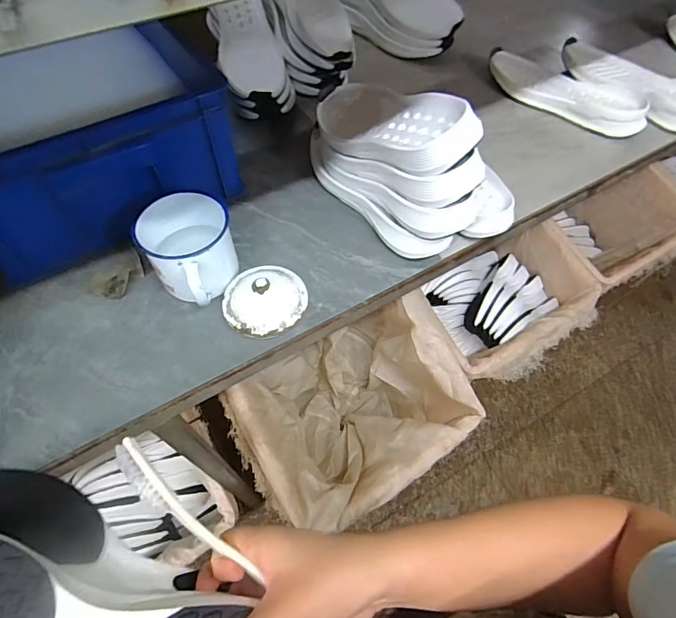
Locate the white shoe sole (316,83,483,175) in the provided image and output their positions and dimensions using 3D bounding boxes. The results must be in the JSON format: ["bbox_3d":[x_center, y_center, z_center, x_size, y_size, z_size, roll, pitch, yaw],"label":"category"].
[{"bbox_3d":[0.059,-0.244,0.549,0.091,0.066,0.288,-28,43,-18],"label":"white shoe sole"}]

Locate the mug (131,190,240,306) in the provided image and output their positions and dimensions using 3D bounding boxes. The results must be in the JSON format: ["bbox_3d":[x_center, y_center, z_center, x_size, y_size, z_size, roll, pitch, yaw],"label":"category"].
[{"bbox_3d":[-0.173,-0.059,0.514,0.099,0.091,0.121,-18,61,-12],"label":"mug"}]

